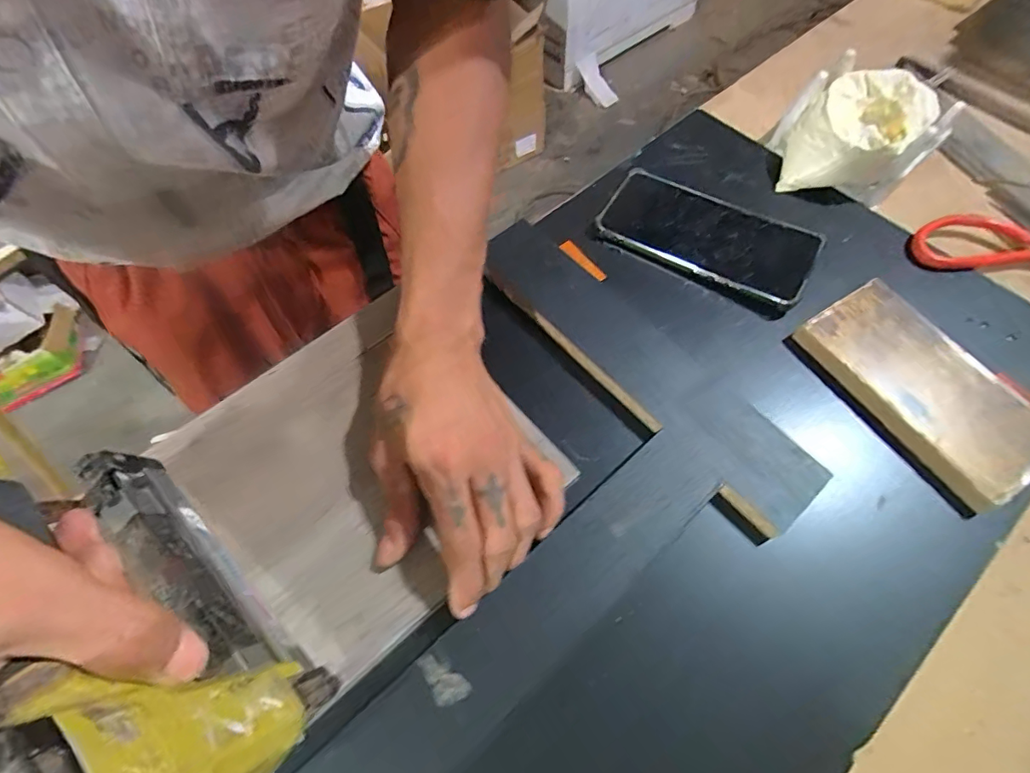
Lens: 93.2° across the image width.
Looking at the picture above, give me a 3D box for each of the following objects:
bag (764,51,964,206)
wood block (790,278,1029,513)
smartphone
[{"bbox_3d":[0.287,-0.216,0.410,0.112,0.054,0.126,35,70,18],"label":"bag"},{"bbox_3d":[0.272,0.000,0.327,0.074,0.025,0.148,-29,65,-11],"label":"wood block"},{"bbox_3d":[0.152,-0.123,0.389,0.161,0.013,0.077,29,68,16],"label":"smartphone"}]

